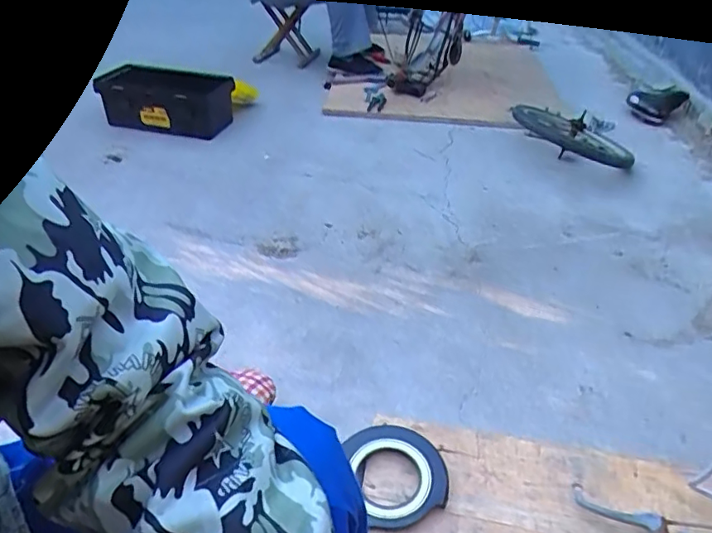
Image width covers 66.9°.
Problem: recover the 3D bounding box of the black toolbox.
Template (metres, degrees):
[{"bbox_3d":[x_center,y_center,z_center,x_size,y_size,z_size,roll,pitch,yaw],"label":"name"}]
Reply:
[{"bbox_3d":[-0.619,-0.544,1.769,0.406,0.152,0.191,8,37,6],"label":"black toolbox"}]

